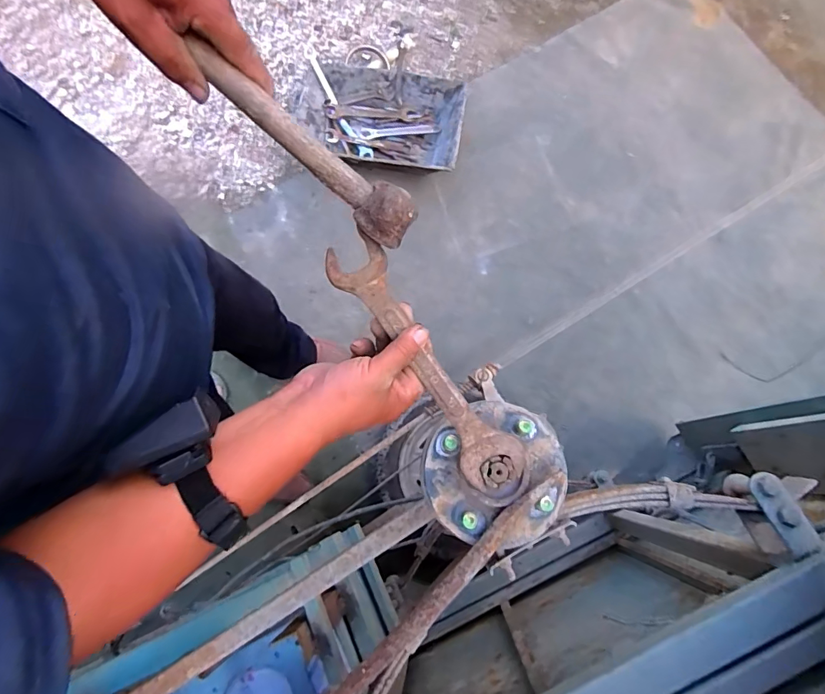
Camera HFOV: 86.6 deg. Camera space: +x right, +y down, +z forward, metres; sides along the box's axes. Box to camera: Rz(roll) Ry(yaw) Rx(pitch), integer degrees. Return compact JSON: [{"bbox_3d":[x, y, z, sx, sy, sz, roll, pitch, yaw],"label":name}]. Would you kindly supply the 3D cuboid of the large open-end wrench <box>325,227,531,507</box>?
[{"bbox_3d":[0.018,0.025,0.393,0.056,0.016,0.272,-36,95,-7],"label":"large open-end wrench"}]

